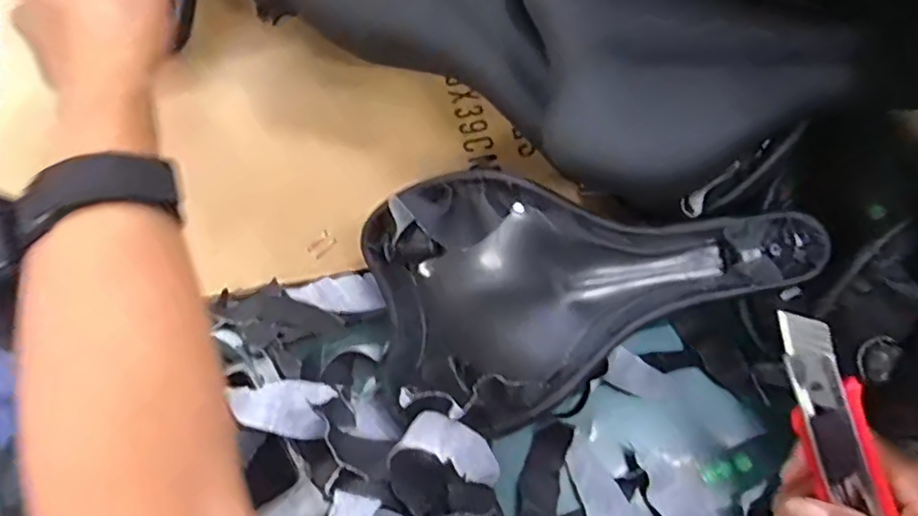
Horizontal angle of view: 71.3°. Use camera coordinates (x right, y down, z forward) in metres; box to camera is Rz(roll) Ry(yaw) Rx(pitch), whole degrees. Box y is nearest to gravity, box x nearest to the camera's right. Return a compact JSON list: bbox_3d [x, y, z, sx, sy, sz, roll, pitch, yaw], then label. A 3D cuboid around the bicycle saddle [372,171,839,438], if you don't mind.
[{"bbox_3d":[0.071,0.012,0.348,0.224,0.064,0.125,-12,70,-6],"label":"bicycle saddle"}]

